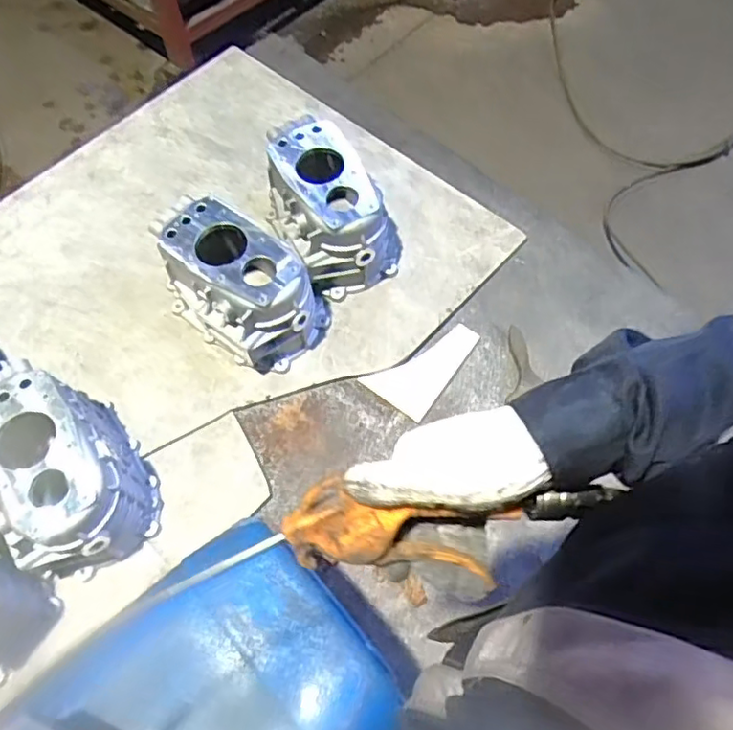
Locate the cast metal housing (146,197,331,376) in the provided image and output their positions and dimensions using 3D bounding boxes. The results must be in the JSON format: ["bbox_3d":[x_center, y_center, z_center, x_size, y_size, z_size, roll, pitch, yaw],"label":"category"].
[{"bbox_3d":[-0.202,-0.127,0.981,0.263,0.165,0.170,30,66,17],"label":"cast metal housing"}]

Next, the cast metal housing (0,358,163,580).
[{"bbox_3d":[-0.414,0.135,0.850,0.166,0.163,0.269,-30,65,-13],"label":"cast metal housing"}]

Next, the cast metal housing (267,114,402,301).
[{"bbox_3d":[-0.055,-0.272,1.050,0.190,0.164,0.253,-24,63,-11],"label":"cast metal housing"}]

